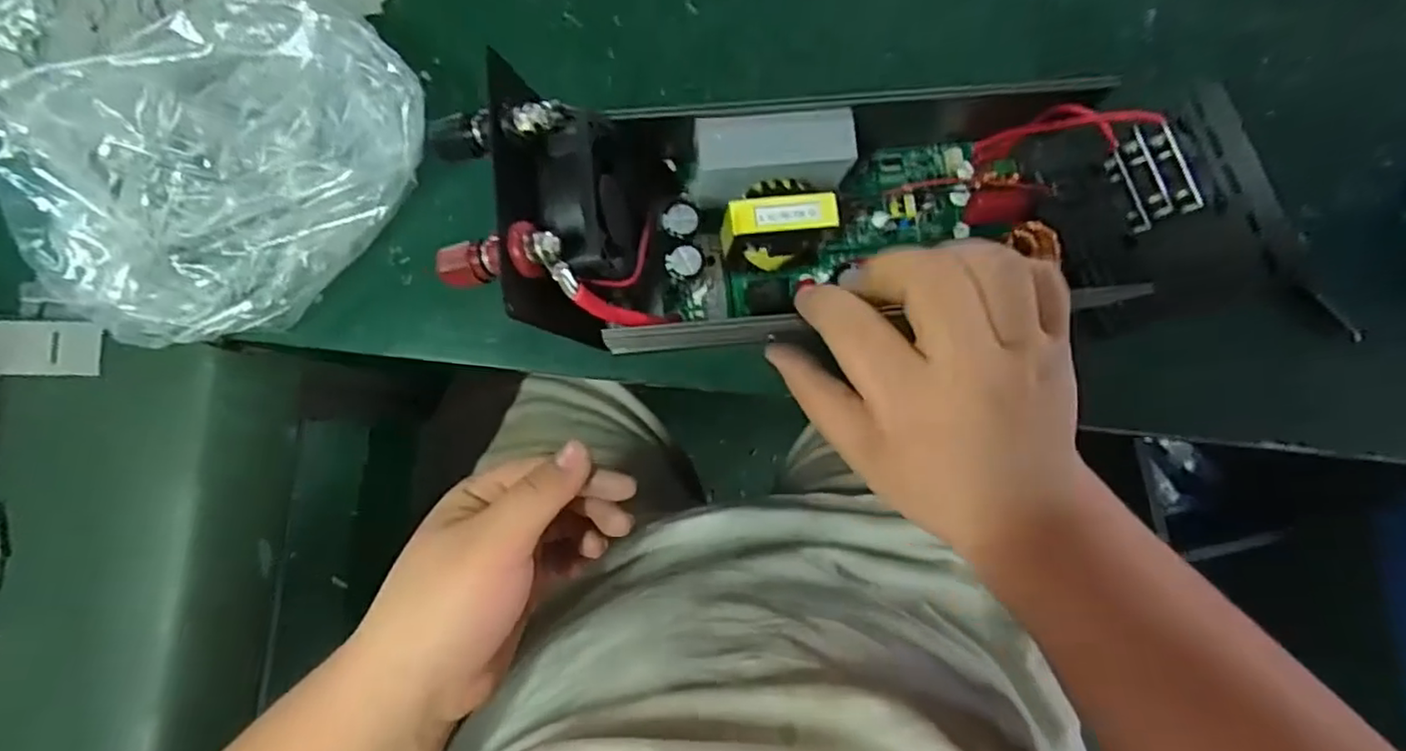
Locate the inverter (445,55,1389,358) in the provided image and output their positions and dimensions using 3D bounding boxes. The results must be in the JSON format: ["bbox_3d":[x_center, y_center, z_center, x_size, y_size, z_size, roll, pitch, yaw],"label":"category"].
[{"bbox_3d":[0.069,-0.073,0.294,0.318,0.106,0.114,-11,89,-15],"label":"inverter"}]

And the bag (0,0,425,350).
[{"bbox_3d":[-0.222,-0.093,0.298,0.125,0.056,0.179,40,83,1],"label":"bag"}]

